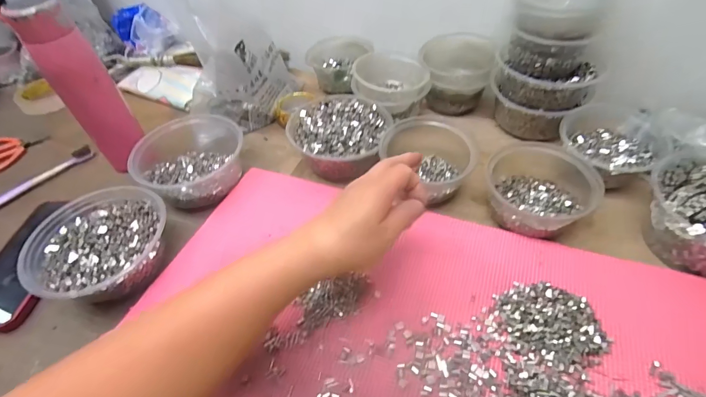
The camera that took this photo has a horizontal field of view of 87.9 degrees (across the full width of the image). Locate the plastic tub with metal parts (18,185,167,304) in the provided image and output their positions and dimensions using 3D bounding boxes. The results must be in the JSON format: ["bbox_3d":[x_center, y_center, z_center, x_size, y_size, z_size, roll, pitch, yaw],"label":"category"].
[{"bbox_3d":[-0.269,0.052,0.398,0.133,0.056,0.135,20,53,19],"label":"plastic tub with metal parts"}]

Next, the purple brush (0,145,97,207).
[{"bbox_3d":[-0.461,-0.018,0.517,0.018,0.013,0.189,28,56,25],"label":"purple brush"}]

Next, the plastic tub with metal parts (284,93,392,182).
[{"bbox_3d":[-0.018,-0.077,0.500,0.133,0.061,0.135,-2,49,2],"label":"plastic tub with metal parts"}]

